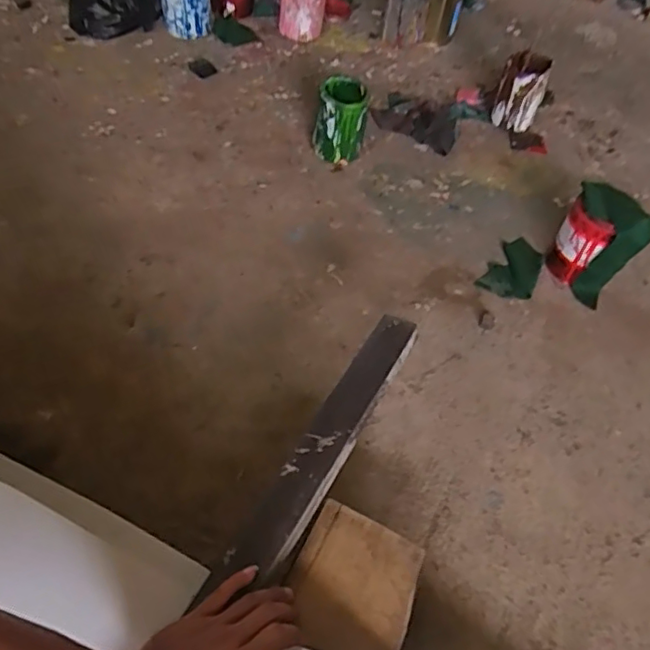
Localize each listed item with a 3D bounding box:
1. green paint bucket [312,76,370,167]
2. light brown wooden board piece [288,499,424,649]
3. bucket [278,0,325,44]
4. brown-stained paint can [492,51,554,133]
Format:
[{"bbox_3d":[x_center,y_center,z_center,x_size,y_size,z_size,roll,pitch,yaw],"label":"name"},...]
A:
[{"bbox_3d":[0.033,-0.403,1.120,0.097,0.129,0.113,11,55,2],"label":"green paint bucket"},{"bbox_3d":[0.030,0.266,0.582,0.120,0.014,0.136,22,56,10],"label":"light brown wooden board piece"},{"bbox_3d":[-0.053,-0.771,1.359,0.102,0.148,0.112,2,55,-4],"label":"bucket"},{"bbox_3d":[0.412,-0.487,1.205,0.089,0.139,0.081,2,55,-4],"label":"brown-stained paint can"}]

